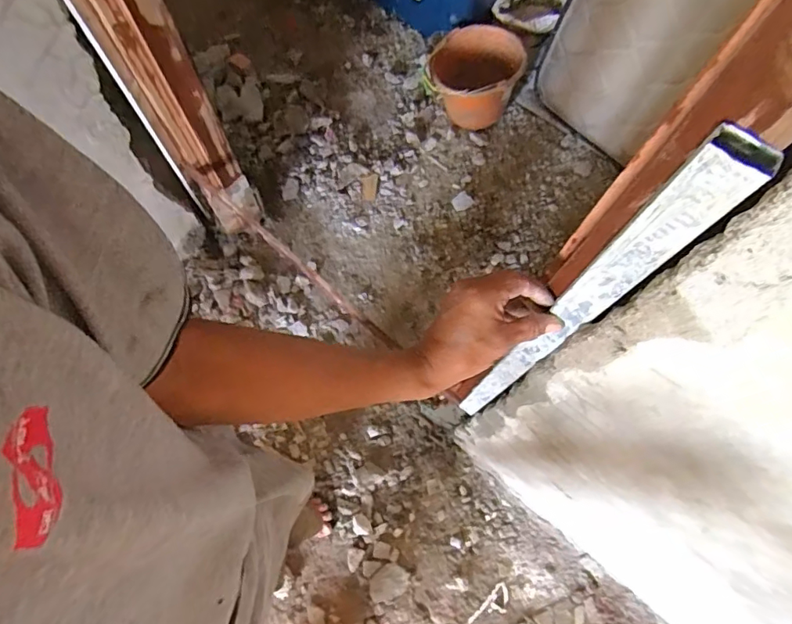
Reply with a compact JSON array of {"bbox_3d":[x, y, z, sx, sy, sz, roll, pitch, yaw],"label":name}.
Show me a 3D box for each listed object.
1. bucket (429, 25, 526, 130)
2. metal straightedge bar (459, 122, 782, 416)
[{"bbox_3d":[0.242,-0.752,1.673,0.263,0.229,0.278,0,73,-1],"label":"bucket"},{"bbox_3d":[0.156,0.049,0.627,0.034,0.805,0.016,37,74,10],"label":"metal straightedge bar"}]

